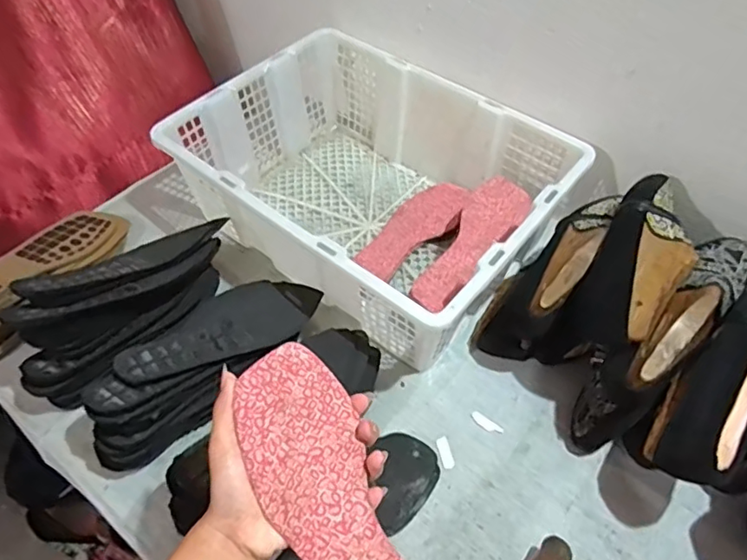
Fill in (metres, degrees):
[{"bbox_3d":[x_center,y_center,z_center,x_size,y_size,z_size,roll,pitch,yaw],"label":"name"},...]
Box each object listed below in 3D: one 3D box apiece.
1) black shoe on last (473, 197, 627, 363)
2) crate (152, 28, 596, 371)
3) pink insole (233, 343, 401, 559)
[{"bbox_3d":[0.225,-0.014,0.719,0.082,0.154,0.248,29,57,20],"label":"black shoe on last"},{"bbox_3d":[-0.006,-0.129,0.796,0.475,0.170,0.348,33,58,23],"label":"crate"},{"bbox_3d":[-0.022,0.158,0.386,0.075,0.006,0.234,-25,77,-19],"label":"pink insole"}]

